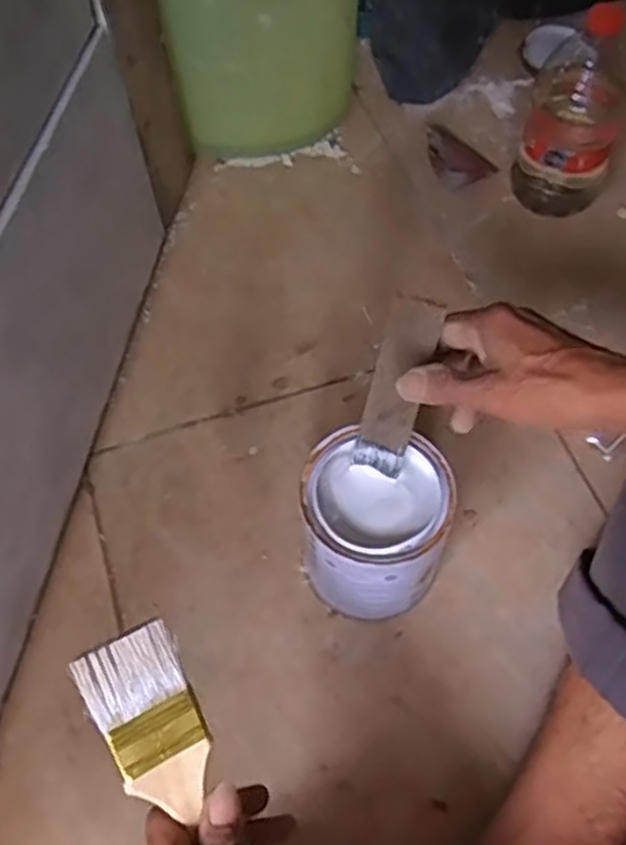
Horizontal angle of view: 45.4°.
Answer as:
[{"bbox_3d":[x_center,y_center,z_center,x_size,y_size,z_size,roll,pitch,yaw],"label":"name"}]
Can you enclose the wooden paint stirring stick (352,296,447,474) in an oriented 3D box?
[{"bbox_3d":[0.055,-0.023,0.495,0.034,0.124,0.010,20,32,13],"label":"wooden paint stirring stick"}]

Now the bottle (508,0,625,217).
[{"bbox_3d":[0.261,-0.309,0.736,0.092,0.192,0.088,17,61,11],"label":"bottle"}]

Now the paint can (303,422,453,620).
[{"bbox_3d":[0.044,0.083,0.550,0.100,0.120,0.100,-1,59,1],"label":"paint can"}]

